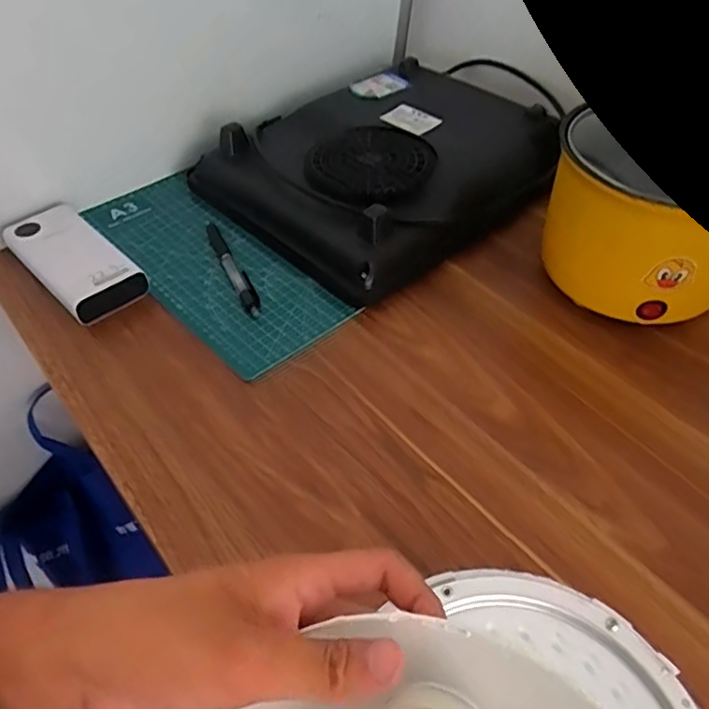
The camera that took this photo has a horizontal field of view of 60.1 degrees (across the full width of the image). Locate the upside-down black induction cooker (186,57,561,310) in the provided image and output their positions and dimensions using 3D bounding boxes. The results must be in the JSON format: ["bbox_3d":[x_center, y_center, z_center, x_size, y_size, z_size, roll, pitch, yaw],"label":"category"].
[{"bbox_3d":[0.031,-0.196,0.632,0.298,0.065,0.266,-34,55,-26],"label":"upside-down black induction cooker"}]

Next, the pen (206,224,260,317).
[{"bbox_3d":[-0.110,-0.080,0.555,0.016,0.012,0.133,-20,50,-16],"label":"pen"}]

